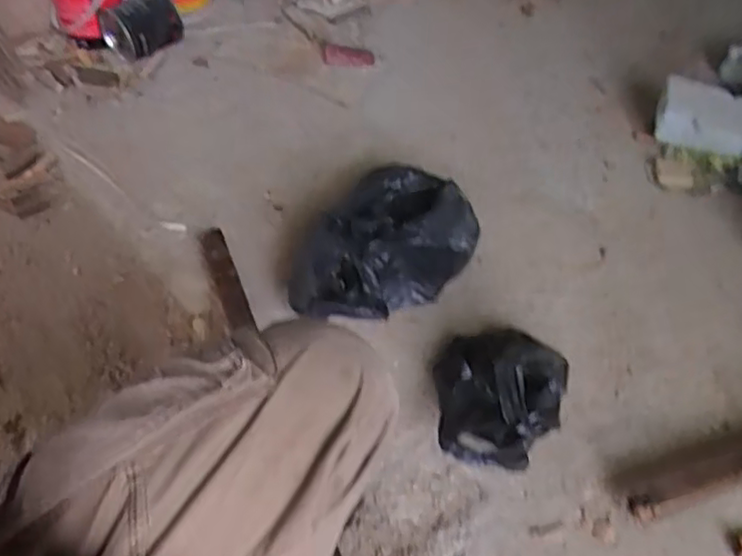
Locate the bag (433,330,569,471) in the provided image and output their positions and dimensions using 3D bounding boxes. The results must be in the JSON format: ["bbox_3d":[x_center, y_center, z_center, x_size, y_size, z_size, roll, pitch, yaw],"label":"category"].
[{"bbox_3d":[0.156,0.131,0.780,0.159,0.107,0.200,-1,47,3],"label":"bag"}]

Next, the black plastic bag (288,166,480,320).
[{"bbox_3d":[0.027,-0.053,0.937,0.176,0.116,0.258,25,53,24],"label":"black plastic bag"}]

